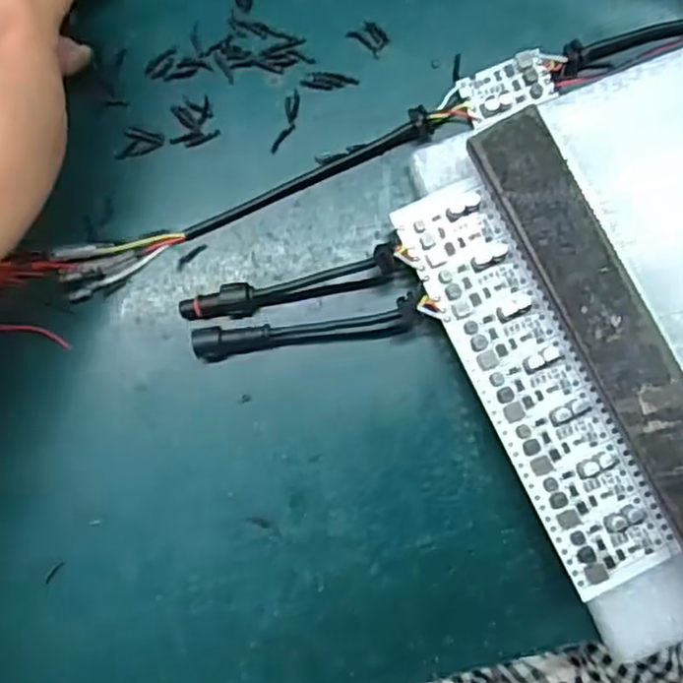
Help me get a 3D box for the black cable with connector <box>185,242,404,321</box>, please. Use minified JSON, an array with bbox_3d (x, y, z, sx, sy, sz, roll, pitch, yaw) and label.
[{"bbox_3d":[-0.023,-0.023,0.294,0.091,0.026,0.013,-10,86,-2],"label":"black cable with connector"}]

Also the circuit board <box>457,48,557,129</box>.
[{"bbox_3d":[0.073,-0.112,0.310,0.038,0.006,0.024,-22,87,-3],"label":"circuit board"}]

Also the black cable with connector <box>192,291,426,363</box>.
[{"bbox_3d":[-0.014,-0.005,0.296,0.096,0.022,0.014,-9,86,-2],"label":"black cable with connector"}]

